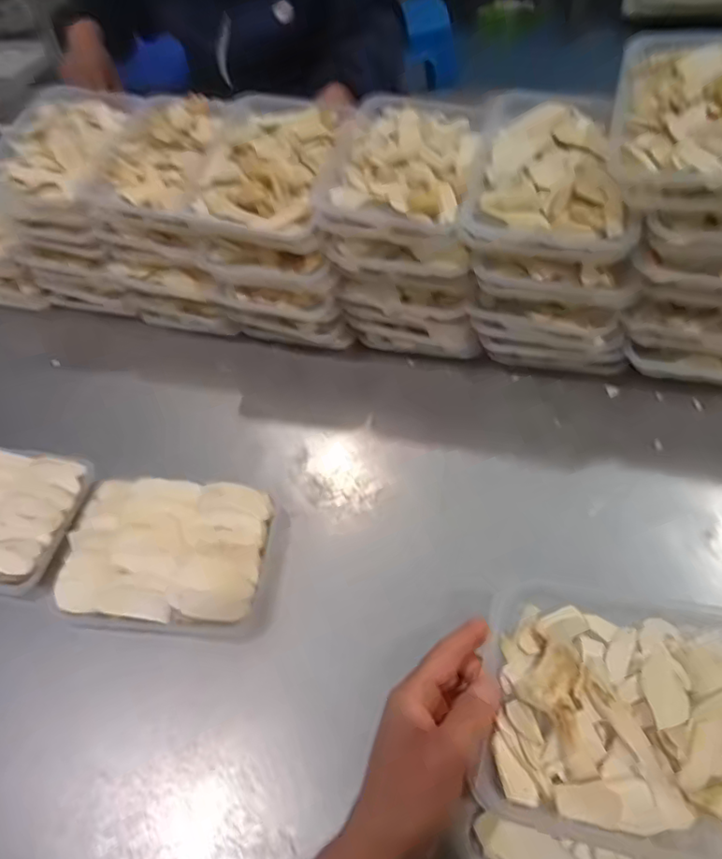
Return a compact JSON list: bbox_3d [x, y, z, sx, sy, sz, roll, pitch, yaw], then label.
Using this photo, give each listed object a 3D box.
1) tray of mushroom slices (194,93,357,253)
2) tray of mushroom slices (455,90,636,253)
[{"bbox_3d":[-0.087,-0.256,0.558,0.136,0.045,0.179,3,57,13],"label":"tray of mushroom slices"},{"bbox_3d":[0.160,-0.217,0.488,0.132,0.046,0.170,6,57,14],"label":"tray of mushroom slices"}]

